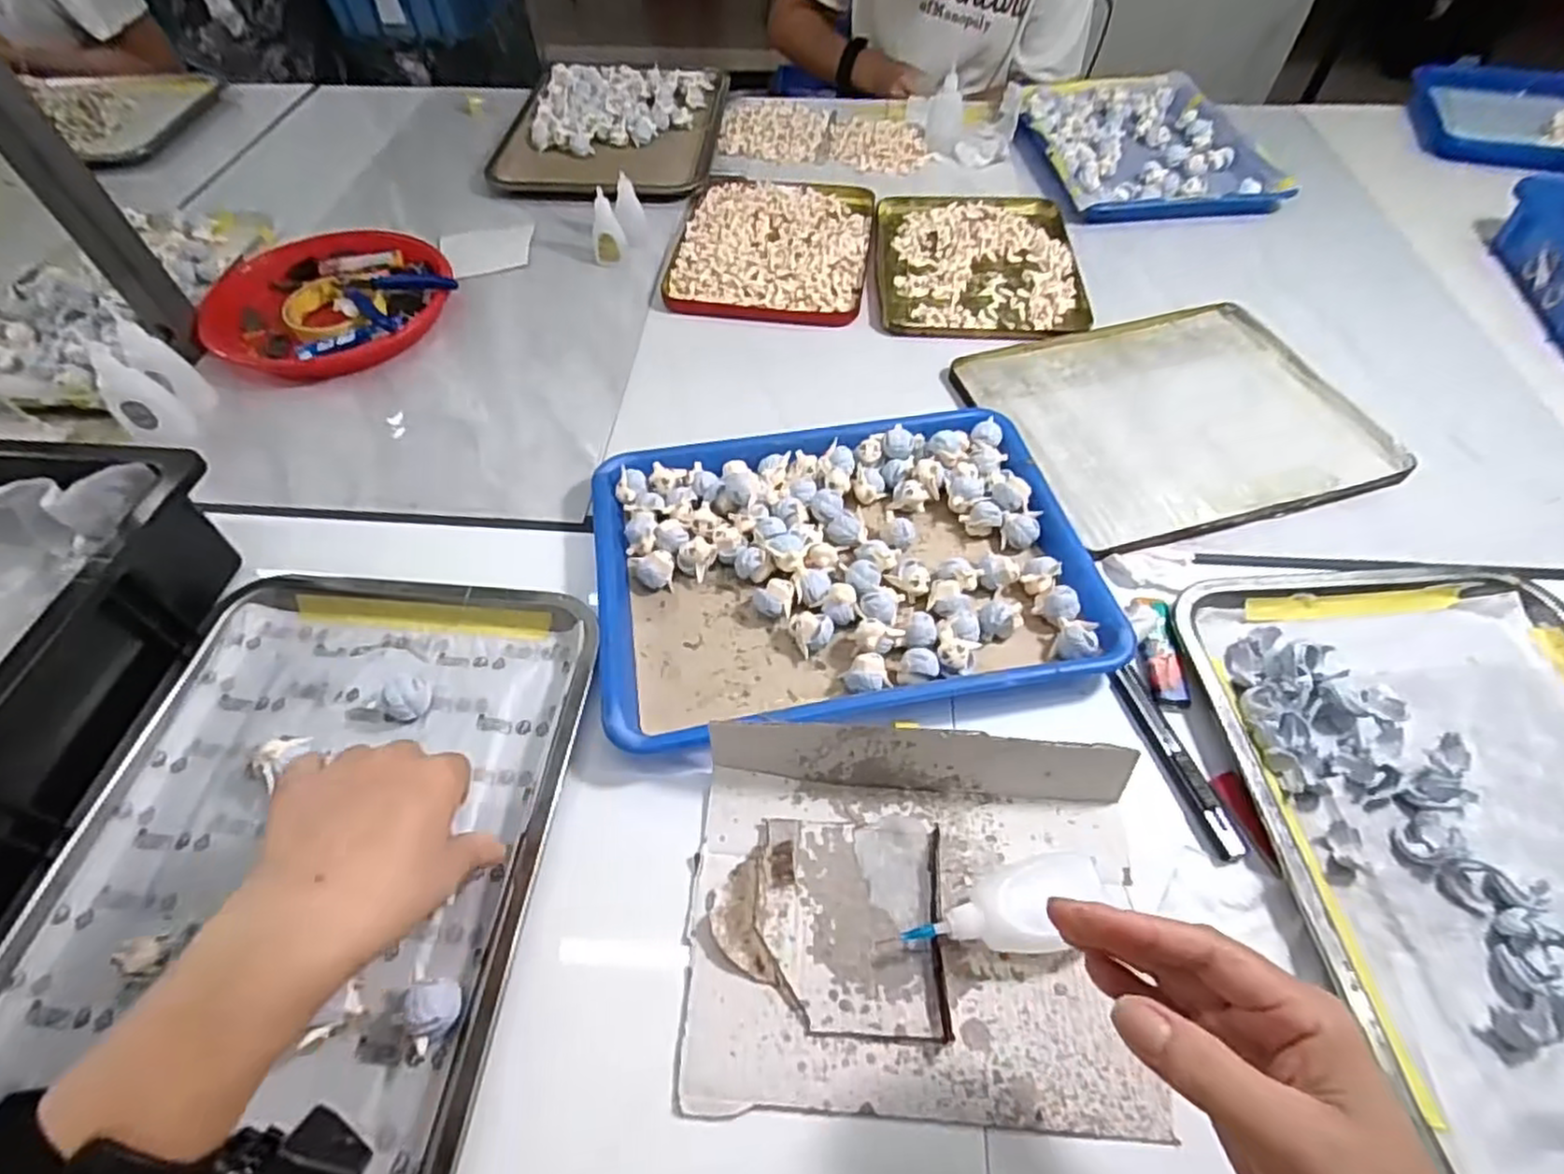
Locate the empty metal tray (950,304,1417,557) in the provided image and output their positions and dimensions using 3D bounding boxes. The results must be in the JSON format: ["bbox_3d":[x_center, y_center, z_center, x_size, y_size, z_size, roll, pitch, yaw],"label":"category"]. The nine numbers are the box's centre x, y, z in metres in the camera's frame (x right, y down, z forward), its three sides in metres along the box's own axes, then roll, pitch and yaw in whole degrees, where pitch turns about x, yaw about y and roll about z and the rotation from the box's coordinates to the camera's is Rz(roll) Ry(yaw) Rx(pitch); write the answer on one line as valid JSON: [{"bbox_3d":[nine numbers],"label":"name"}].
[{"bbox_3d":[0.331,-0.150,0.604,0.291,0.022,0.249,-15,57,-10],"label":"empty metal tray"}]

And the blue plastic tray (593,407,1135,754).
[{"bbox_3d":[0.042,-0.020,0.502,0.331,0.028,0.241,-9,56,-6],"label":"blue plastic tray"}]

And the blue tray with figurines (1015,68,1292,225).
[{"bbox_3d":[0.413,-0.531,0.853,0.251,0.032,0.312,-1,56,-1],"label":"blue tray with figurines"}]

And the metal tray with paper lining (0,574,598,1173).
[{"bbox_3d":[-0.260,0.140,0.394,0.263,0.027,0.344,4,56,3],"label":"metal tray with paper lining"}]

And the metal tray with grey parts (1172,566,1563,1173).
[{"bbox_3d":[0.388,0.134,0.389,0.230,0.024,0.354,-7,52,5],"label":"metal tray with grey parts"}]

